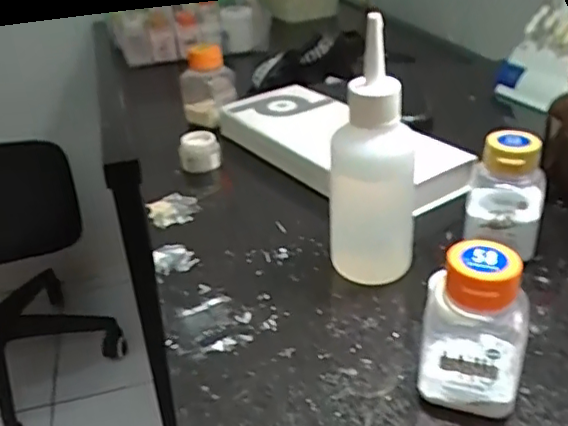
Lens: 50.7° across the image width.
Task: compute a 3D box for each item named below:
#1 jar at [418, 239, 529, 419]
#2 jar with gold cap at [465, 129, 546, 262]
[{"bbox_3d":[0.082,0.051,0.260,0.040,0.072,0.031,7,33,19],"label":"jar"},{"bbox_3d":[0.131,-0.012,0.354,0.041,0.064,0.033,9,33,22],"label":"jar with gold cap"}]

